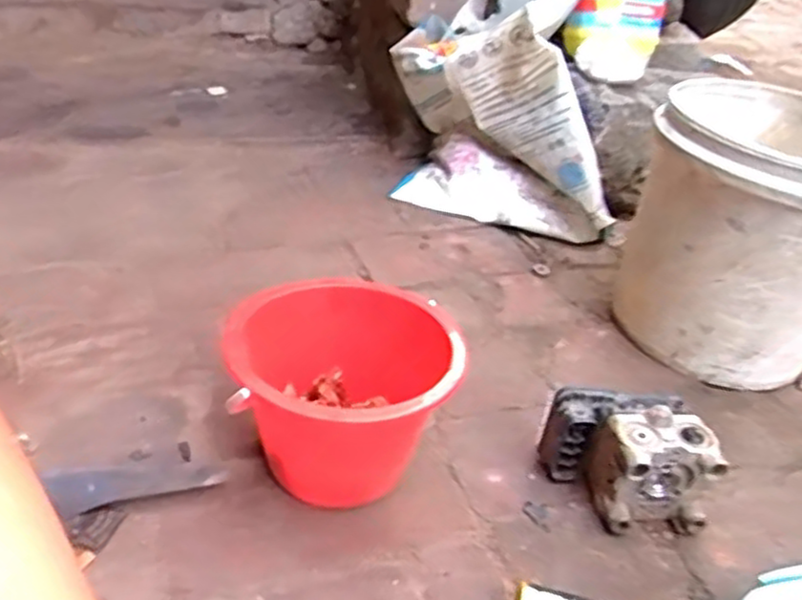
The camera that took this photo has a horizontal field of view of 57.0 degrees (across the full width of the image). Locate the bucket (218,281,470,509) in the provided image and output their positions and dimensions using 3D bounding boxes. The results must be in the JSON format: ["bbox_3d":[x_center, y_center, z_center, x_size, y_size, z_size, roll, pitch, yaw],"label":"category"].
[{"bbox_3d":[-0.048,0.081,0.609,0.179,0.137,0.168,5,34,-3],"label":"bucket"}]

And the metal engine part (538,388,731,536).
[{"bbox_3d":[0.184,0.133,0.607,0.124,0.089,0.086,5,34,0],"label":"metal engine part"}]

